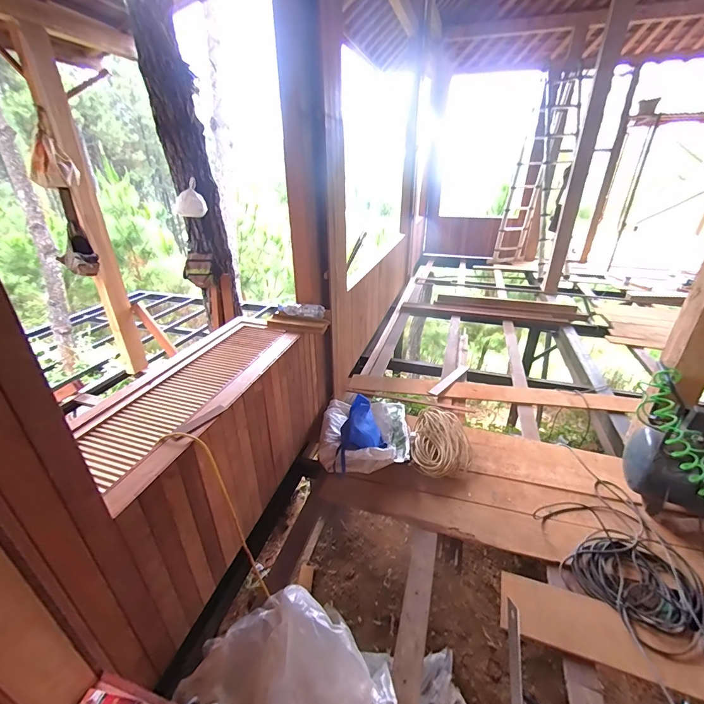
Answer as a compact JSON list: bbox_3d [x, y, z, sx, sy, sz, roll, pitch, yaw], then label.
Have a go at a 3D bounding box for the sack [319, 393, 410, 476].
[{"bbox_3d":[0.071,0.378,1.934,0.484,0.271,0.528,1,28,2],"label":"sack"}]

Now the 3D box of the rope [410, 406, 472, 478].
[{"bbox_3d":[0.474,0.478,1.874,0.296,0.120,0.454,5,28,11],"label":"rope"}]

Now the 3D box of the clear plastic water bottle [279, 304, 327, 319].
[{"bbox_3d":[-0.255,-0.204,1.746,0.239,0.048,0.063,4,28,8],"label":"clear plastic water bottle"}]

